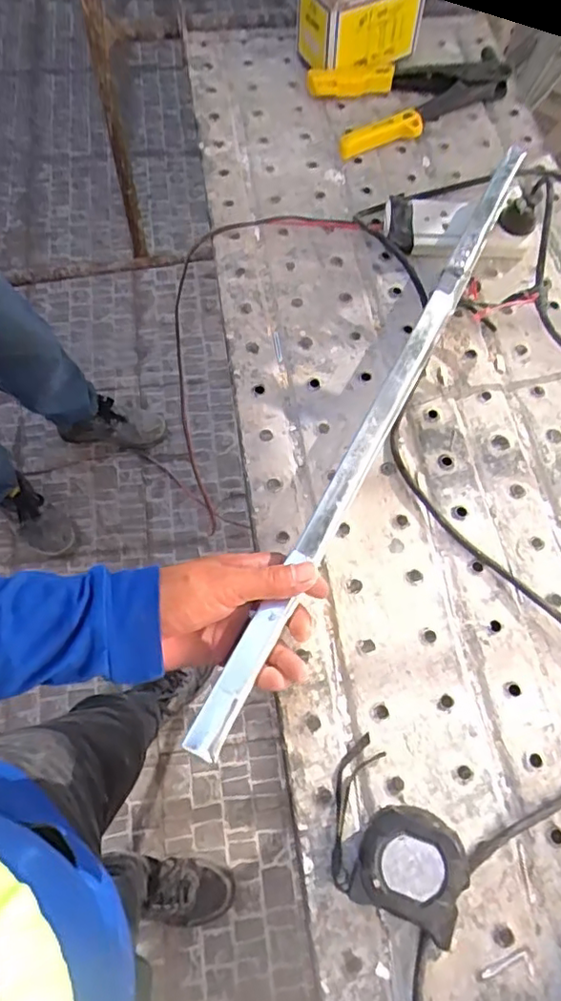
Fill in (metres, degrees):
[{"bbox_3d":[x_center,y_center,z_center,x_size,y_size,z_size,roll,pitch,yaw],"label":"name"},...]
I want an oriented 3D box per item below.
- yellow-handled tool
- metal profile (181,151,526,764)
[{"bbox_3d":[0.170,-0.490,0.733,0.245,0.023,0.145,-15,67,-7],"label":"yellow-handled tool"},{"bbox_3d":[0.091,-0.087,0.495,0.021,0.048,0.610,26,67,10],"label":"metal profile"}]

